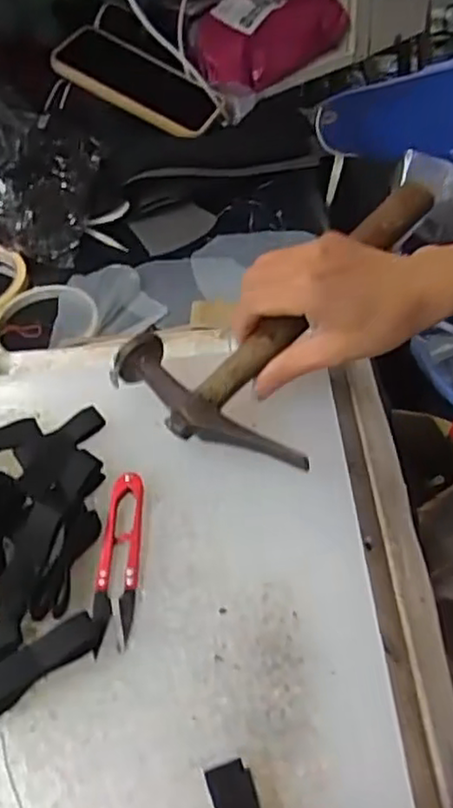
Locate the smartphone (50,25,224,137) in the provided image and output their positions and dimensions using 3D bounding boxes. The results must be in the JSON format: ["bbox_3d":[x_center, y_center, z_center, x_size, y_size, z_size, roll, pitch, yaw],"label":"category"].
[{"bbox_3d":[-0.083,-0.316,0.683,0.160,0.013,0.084,28,58,2],"label":"smartphone"}]

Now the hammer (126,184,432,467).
[{"bbox_3d":[0.056,-0.055,0.440,0.228,0.031,0.131,-41,64,-12],"label":"hammer"}]

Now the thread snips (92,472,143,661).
[{"bbox_3d":[-0.058,0.084,0.381,0.022,0.008,0.100,-1,52,5],"label":"thread snips"}]

